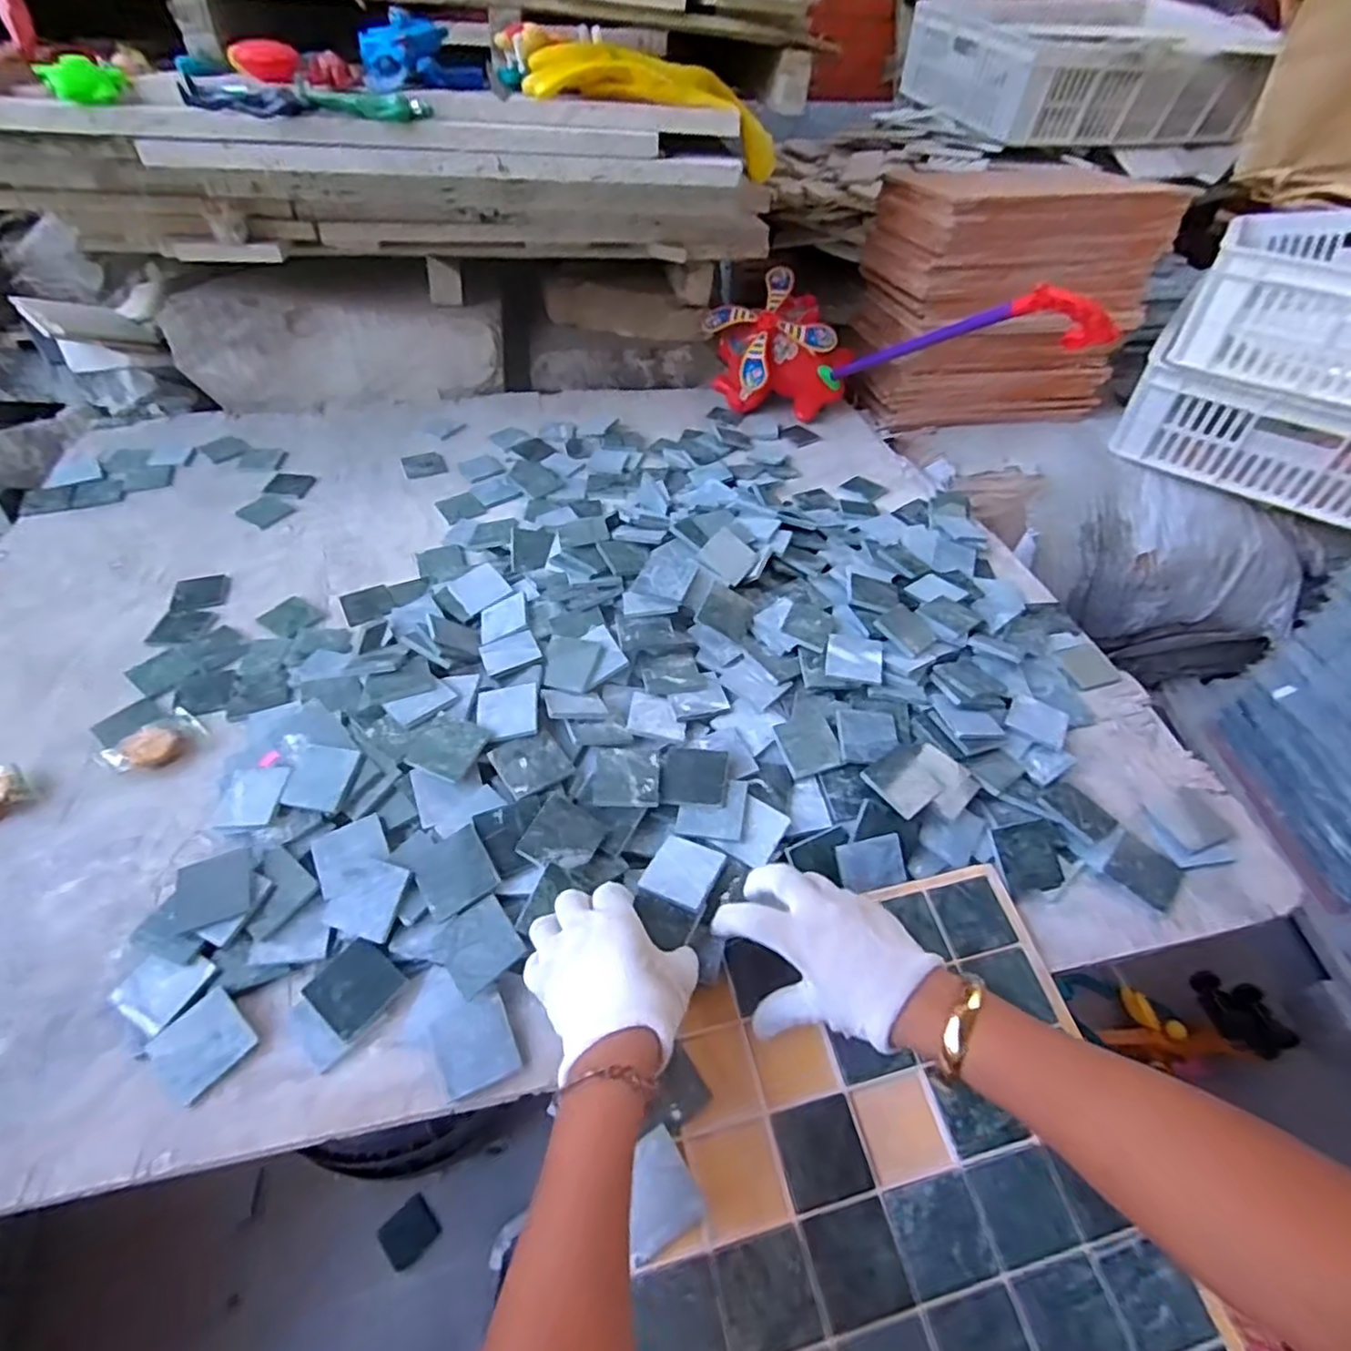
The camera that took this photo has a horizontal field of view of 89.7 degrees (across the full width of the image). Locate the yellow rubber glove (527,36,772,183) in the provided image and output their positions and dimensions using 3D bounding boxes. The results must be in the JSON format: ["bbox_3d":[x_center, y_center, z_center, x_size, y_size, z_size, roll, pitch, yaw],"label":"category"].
[{"bbox_3d":[-0.019,-0.657,0.775,0.294,0.073,0.101,11,46,-12],"label":"yellow rubber glove"}]

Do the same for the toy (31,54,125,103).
[{"bbox_3d":[-0.588,-0.592,0.674,0.070,0.030,0.049,-25,53,-22],"label":"toy"}]

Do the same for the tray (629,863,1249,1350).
[{"bbox_3d":[0.122,0.300,0.393,0.313,0.016,0.310,-11,55,-9],"label":"tray"}]

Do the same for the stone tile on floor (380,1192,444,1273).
[{"bbox_3d":[-0.290,0.607,0.742,0.054,0.013,0.049,-36,57,-29],"label":"stone tile on floor"}]

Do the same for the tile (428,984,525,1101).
[{"bbox_3d":[-0.128,0.234,0.435,0.046,0.008,0.052,-11,53,-32],"label":"tile"}]

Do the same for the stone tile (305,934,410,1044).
[{"bbox_3d":[-0.216,0.208,0.458,0.050,0.008,0.049,37,61,16],"label":"stone tile"}]

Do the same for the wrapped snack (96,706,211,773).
[{"bbox_3d":[-0.457,0.057,0.595,0.051,0.019,0.071,26,52,21],"label":"wrapped snack"}]

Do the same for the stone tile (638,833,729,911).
[{"bbox_3d":[0.006,0.141,0.492,0.049,0.009,0.050,22,51,18],"label":"stone tile"}]

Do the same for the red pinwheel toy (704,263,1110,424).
[{"bbox_3d":[0.296,-0.460,0.904,0.240,0.210,0.610,-25,29,-22],"label":"red pinwheel toy"}]

